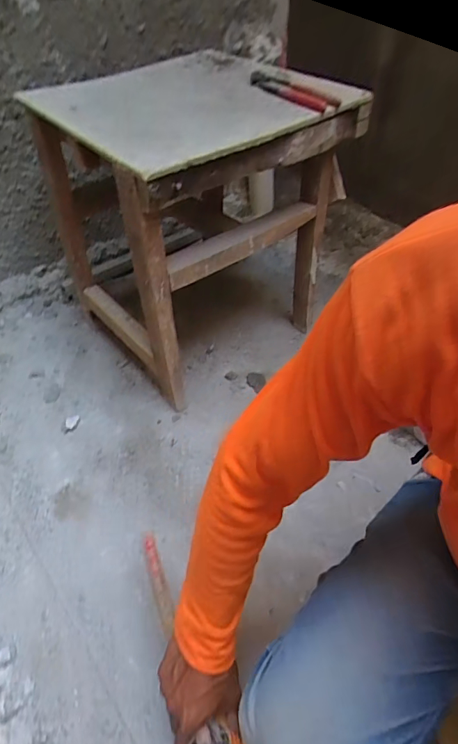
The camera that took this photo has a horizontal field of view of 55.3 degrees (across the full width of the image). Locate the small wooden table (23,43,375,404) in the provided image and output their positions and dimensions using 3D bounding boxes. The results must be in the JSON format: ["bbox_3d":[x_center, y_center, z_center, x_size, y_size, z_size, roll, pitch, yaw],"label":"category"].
[{"bbox_3d":[-0.111,-0.385,1.045,0.507,0.516,0.561,-31,53,-24],"label":"small wooden table"}]

